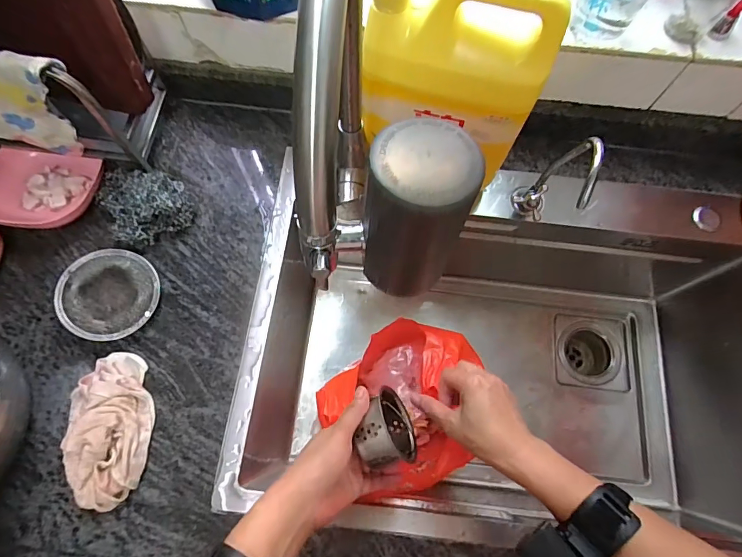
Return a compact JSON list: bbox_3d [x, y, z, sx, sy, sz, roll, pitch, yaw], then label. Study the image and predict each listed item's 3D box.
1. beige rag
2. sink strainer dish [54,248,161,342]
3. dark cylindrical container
[{"bbox_3d":[-0.281,0.158,0.456,0.081,0.037,0.152,-17,72,-7],"label":"beige rag"},{"bbox_3d":[-0.308,0.020,0.507,0.103,0.033,0.106,0,71,-1],"label":"sink strainer dish"},{"bbox_3d":[0.027,-0.038,0.264,0.057,0.107,0.063,7,71,2],"label":"dark cylindrical container"}]

